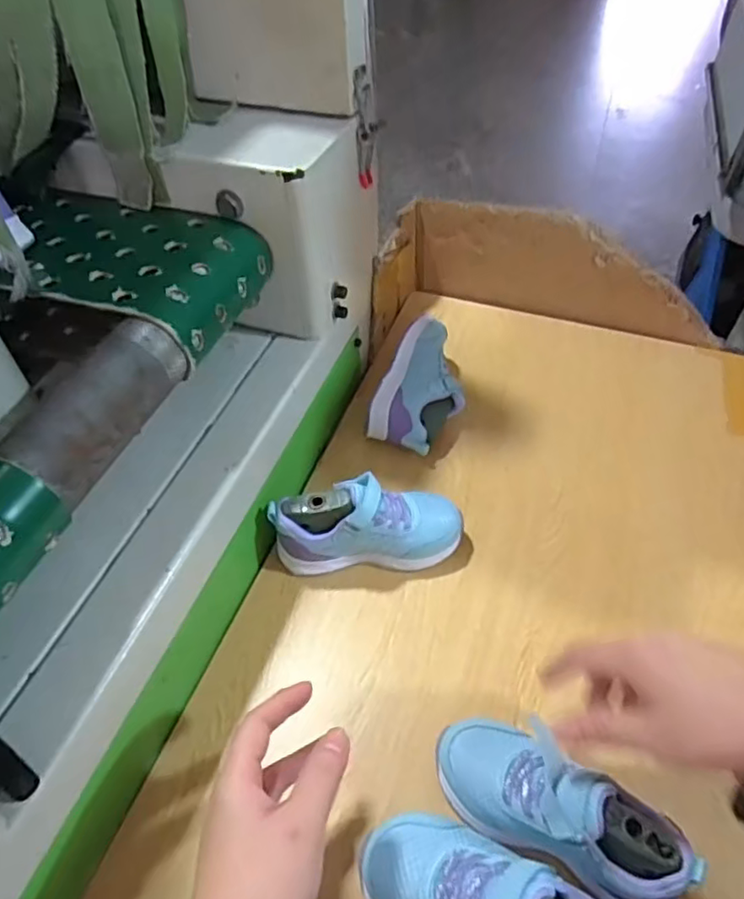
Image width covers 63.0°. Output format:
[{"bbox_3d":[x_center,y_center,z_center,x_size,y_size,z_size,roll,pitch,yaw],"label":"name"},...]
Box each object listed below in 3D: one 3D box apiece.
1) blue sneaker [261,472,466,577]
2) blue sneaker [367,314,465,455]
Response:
[{"bbox_3d":[-0.002,0.071,0.553,0.169,0.081,0.058,-4,50,-4],"label":"blue sneaker"},{"bbox_3d":[0.057,-0.066,0.668,0.081,0.078,0.140,19,52,14],"label":"blue sneaker"}]

